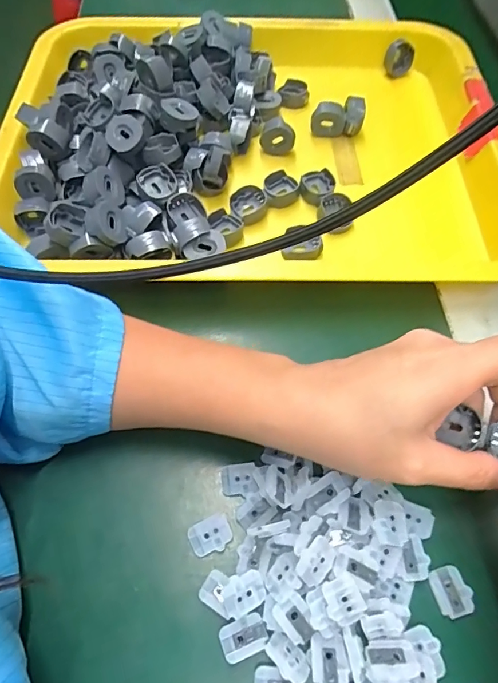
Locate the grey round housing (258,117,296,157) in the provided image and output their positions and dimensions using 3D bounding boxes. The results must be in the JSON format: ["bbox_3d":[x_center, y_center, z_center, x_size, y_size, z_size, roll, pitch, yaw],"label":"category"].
[{"bbox_3d":[0.023,-0.164,0.359,0.027,0.025,0.009,3,62,2],"label":"grey round housing"}]

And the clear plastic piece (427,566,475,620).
[{"bbox_3d":[0.100,0.123,0.222,0.017,0.004,0.021,-16,63,-9],"label":"clear plastic piece"}]

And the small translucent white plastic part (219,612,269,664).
[{"bbox_3d":[-0.002,0.138,0.210,0.022,0.004,0.015,-20,64,-11],"label":"small translucent white plastic part"}]

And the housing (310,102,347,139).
[{"bbox_3d":[0.066,-0.186,0.377,0.028,0.024,0.016,1,62,0],"label":"housing"}]

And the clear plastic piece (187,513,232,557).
[{"bbox_3d":[-0.020,0.100,0.232,0.021,0.004,0.016,-22,64,-11],"label":"clear plastic piece"}]

